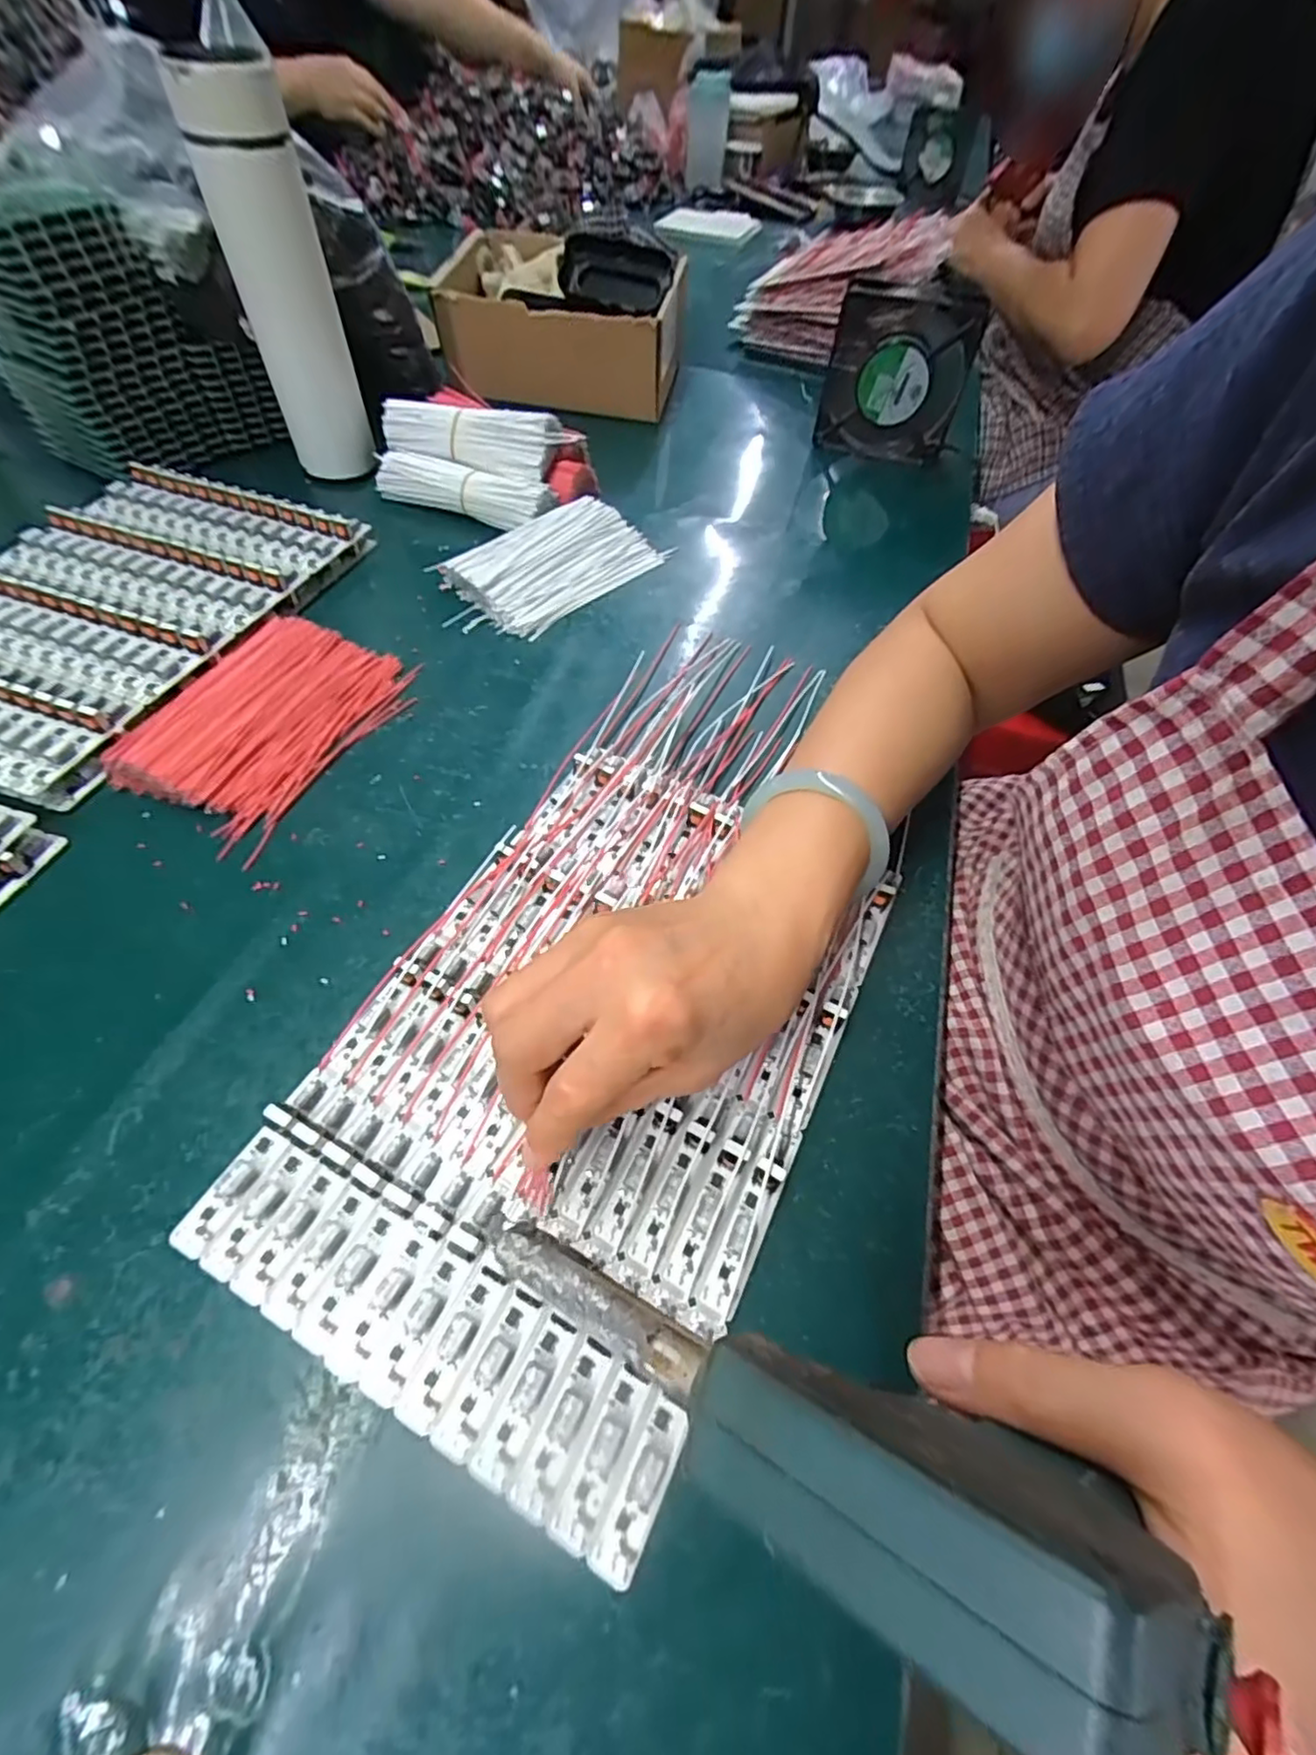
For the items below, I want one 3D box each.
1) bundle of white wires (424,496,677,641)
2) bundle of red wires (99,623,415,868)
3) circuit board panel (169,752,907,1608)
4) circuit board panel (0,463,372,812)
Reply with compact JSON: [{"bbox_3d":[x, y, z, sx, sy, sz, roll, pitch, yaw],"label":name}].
[{"bbox_3d":[-0.077,-0.241,0.489,0.090,0.028,0.155,39,62,21],"label":"bundle of white wires"},{"bbox_3d":[-0.229,-0.097,0.382,0.112,0.024,0.155,23,58,12],"label":"bundle of red wires"},{"bbox_3d":[-0.027,0.067,0.286,0.191,0.014,0.287,26,58,14],"label":"circuit board panel"},{"bbox_3d":[-0.353,-0.171,0.414,0.188,0.033,0.282,18,57,9],"label":"circuit board panel"}]

